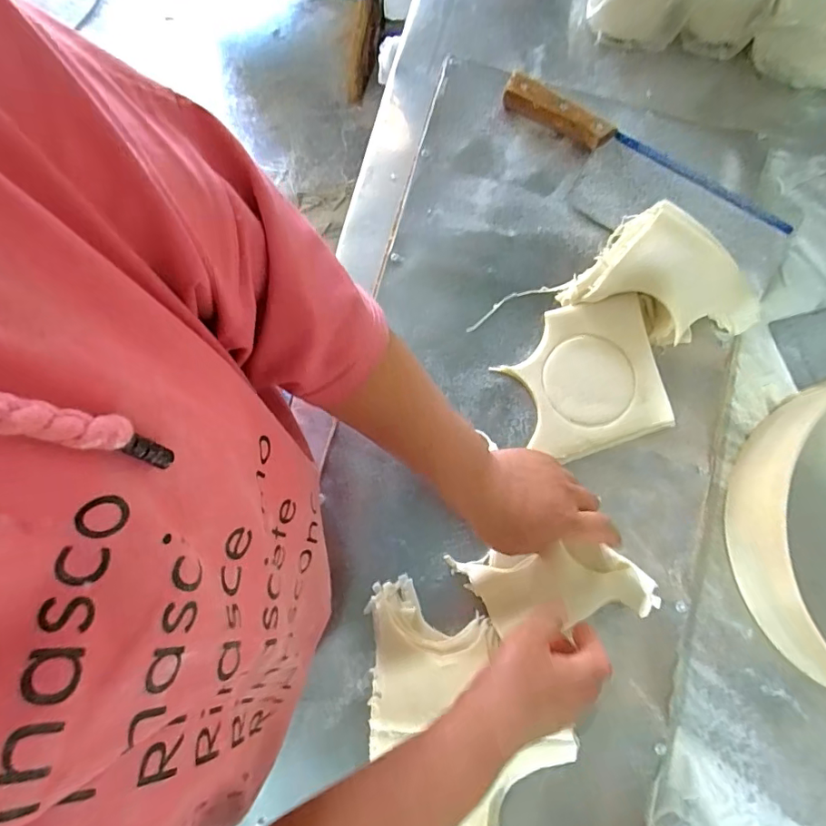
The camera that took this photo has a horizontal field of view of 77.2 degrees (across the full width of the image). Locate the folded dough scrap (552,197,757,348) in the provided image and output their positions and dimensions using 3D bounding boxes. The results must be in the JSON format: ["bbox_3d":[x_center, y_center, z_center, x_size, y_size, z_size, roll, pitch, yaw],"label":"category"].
[{"bbox_3d":[0.232,-0.108,0.470,0.145,0.057,0.105,43,82,7],"label":"folded dough scrap"}]

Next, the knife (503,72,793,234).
[{"bbox_3d":[0.235,-0.257,0.517,0.308,0.030,0.029,28,80,5],"label":"knife"}]

